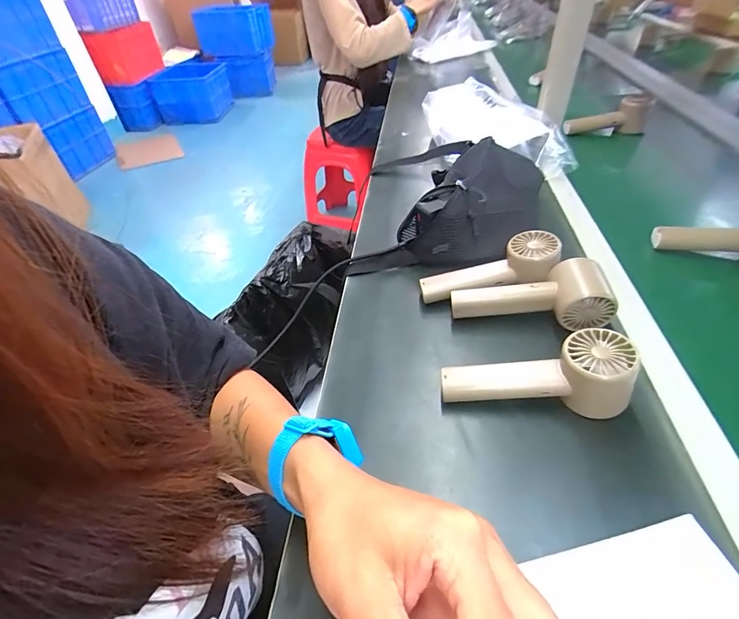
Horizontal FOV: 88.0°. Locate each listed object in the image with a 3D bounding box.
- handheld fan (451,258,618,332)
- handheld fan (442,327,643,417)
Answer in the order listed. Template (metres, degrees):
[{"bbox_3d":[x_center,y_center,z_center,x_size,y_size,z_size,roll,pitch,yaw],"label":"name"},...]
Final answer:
[{"bbox_3d":[0.171,-0.017,0.414,0.153,0.061,0.057,9,46,14],"label":"handheld fan"},{"bbox_3d":[0.143,0.053,0.338,0.153,0.062,0.055,3,45,9],"label":"handheld fan"}]

